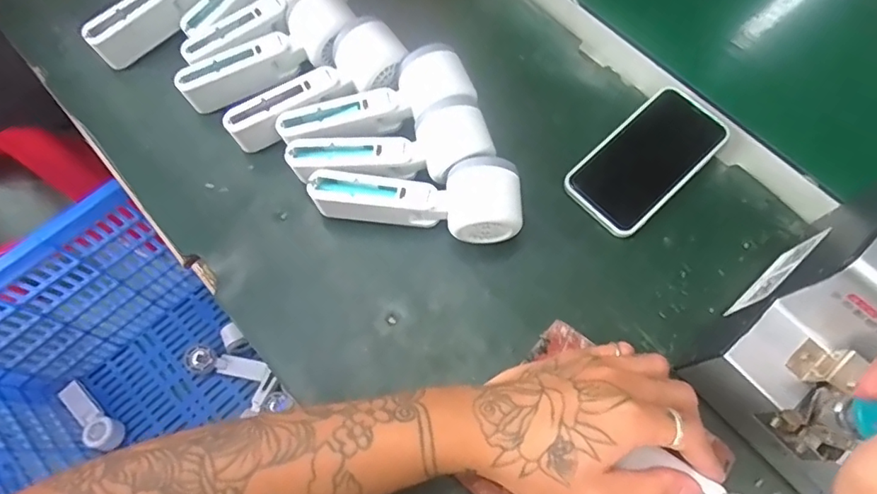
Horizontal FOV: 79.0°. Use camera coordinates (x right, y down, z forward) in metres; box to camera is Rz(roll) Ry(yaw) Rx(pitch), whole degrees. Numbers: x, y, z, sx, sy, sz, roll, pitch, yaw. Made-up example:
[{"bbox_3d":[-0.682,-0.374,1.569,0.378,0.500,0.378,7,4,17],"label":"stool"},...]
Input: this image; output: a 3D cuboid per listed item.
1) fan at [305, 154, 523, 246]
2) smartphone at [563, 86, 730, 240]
[{"bbox_3d":[-0.018,-0.033,0.427,0.163,0.051,0.055,-2,68,-1],"label":"fan"},{"bbox_3d":[0.181,-0.077,0.463,0.150,0.014,0.075,-41,74,-15],"label":"smartphone"}]

